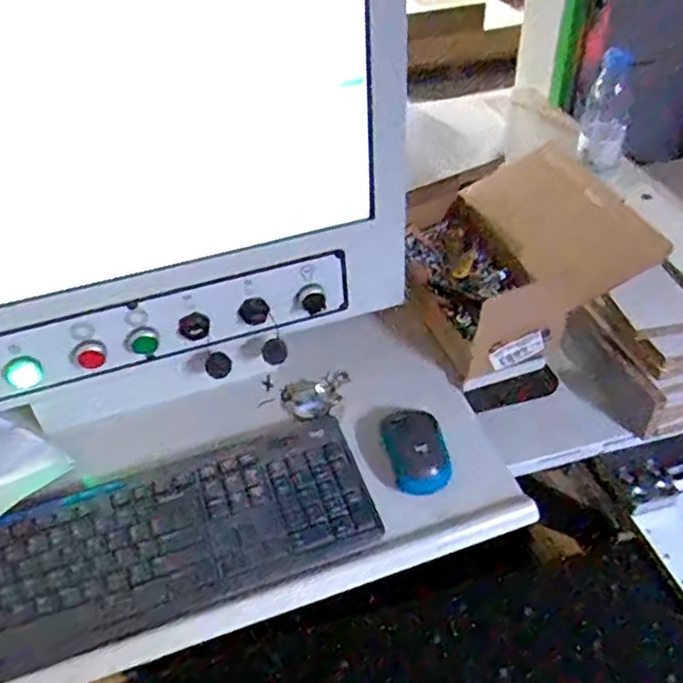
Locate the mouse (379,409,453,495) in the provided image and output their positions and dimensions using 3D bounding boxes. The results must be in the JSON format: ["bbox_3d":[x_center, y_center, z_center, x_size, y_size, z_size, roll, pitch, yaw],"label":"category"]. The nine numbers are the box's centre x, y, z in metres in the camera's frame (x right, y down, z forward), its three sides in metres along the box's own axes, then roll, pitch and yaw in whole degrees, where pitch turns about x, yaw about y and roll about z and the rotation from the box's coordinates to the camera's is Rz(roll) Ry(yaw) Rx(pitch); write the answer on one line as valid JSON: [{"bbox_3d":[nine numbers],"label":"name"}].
[{"bbox_3d":[0.072,0.101,0.647,0.054,0.030,0.086,-11,42,-9],"label":"mouse"}]

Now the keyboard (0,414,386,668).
[{"bbox_3d":[-0.185,0.182,0.589,0.422,0.024,0.130,-15,61,-13],"label":"keyboard"}]

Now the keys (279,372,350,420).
[{"bbox_3d":[-0.021,0.055,0.715,0.079,0.017,0.053,-25,46,-24],"label":"keys"}]

